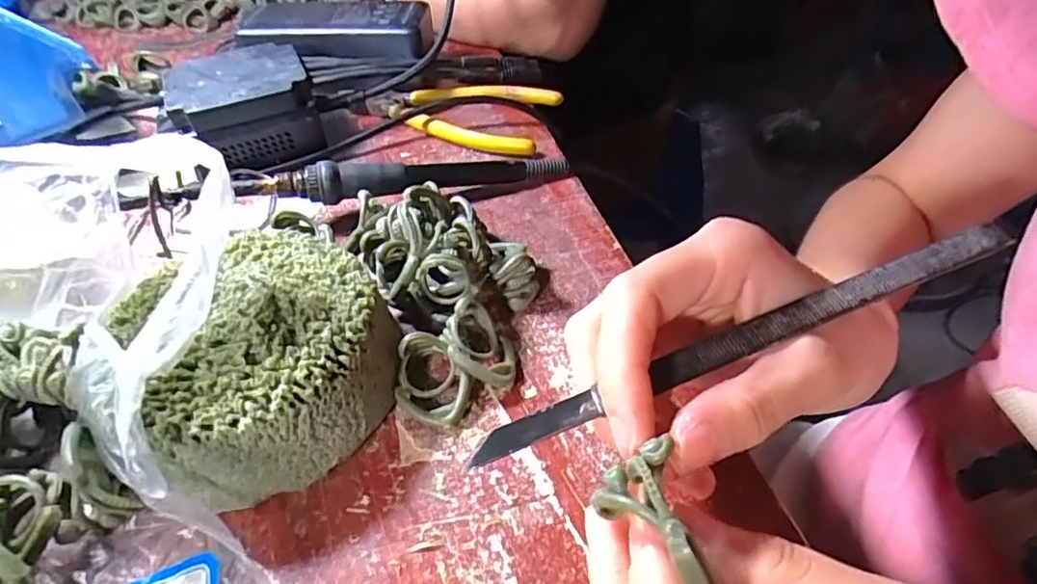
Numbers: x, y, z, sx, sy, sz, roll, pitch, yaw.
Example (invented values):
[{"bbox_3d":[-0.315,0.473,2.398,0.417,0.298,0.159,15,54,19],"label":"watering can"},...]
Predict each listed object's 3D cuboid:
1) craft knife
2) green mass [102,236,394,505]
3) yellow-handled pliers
[{"bbox_3d":[0.064,0.013,0.161,0.164,0.004,0.007,-22,48,-3],"label":"craft knife"},{"bbox_3d":[-0.096,0.024,0.226,0.088,0.046,0.092,-26,50,-22],"label":"green mass"},{"bbox_3d":[-0.038,-0.125,0.388,0.122,0.014,0.070,16,48,18],"label":"yellow-handled pliers"}]

